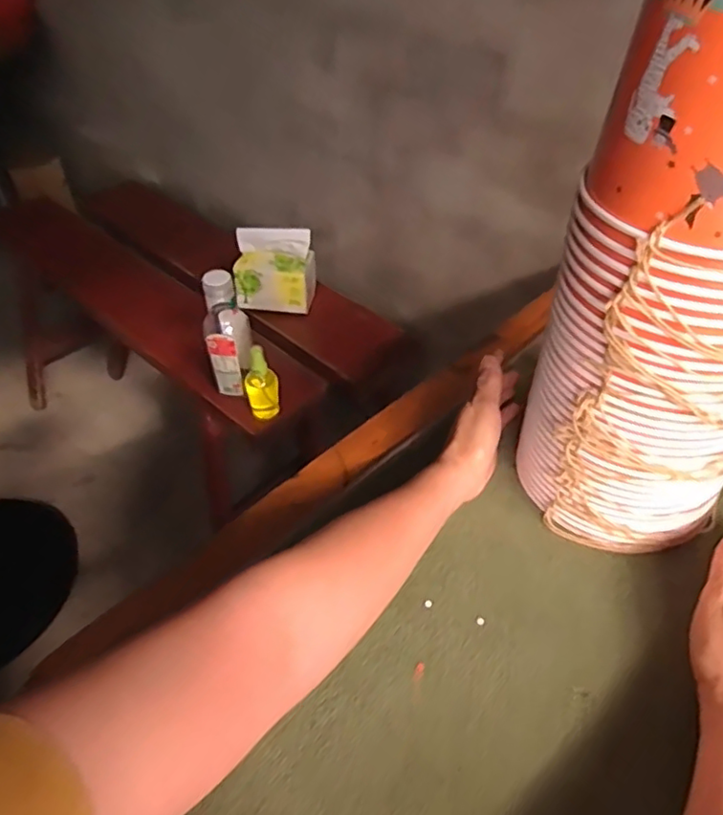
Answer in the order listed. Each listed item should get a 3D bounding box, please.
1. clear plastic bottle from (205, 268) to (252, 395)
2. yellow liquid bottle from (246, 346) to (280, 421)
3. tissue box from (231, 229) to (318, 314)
[{"bbox_3d":[-0.199,-0.098,0.910,0.067,0.215,0.052,-11,45,-11],"label":"clear plastic bottle"},{"bbox_3d":[-0.151,-0.044,0.899,0.048,0.124,0.046,-11,45,-11],"label":"yellow liquid bottle"},{"bbox_3d":[-0.153,-0.245,1.081,0.136,0.137,0.081,1,44,1],"label":"tissue box"}]

